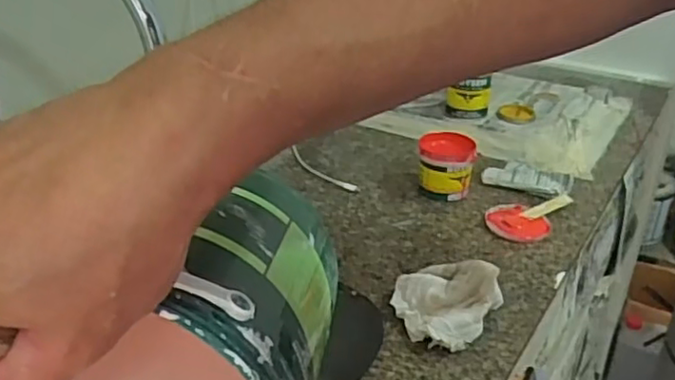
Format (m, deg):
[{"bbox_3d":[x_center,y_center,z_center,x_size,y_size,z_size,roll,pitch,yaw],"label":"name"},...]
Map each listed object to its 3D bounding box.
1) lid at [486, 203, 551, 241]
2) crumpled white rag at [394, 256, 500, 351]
[{"bbox_3d":[0.230,0.041,0.844,0.077,0.009,0.076,1,29,-1],"label":"lid"},{"bbox_3d":[0.110,0.105,0.669,0.108,0.055,0.105,9,30,13],"label":"crumpled white rag"}]

